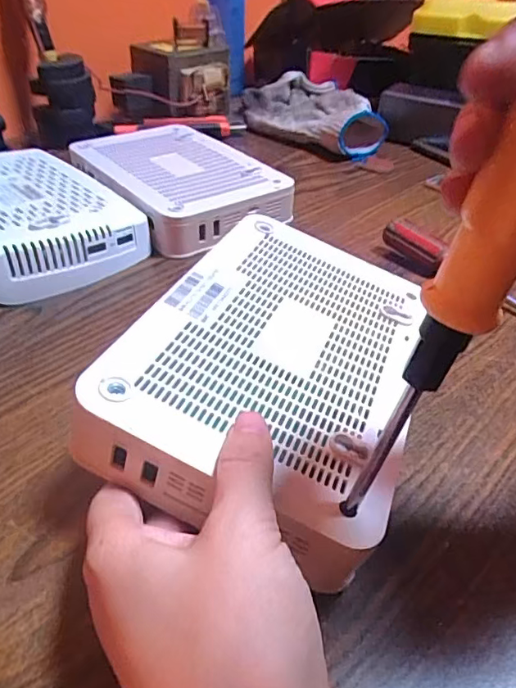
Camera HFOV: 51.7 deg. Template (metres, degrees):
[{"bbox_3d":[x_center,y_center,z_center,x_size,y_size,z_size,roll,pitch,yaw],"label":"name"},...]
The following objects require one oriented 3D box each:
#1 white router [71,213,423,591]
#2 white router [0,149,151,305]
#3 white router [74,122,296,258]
[{"bbox_3d":[0.012,0.007,0.250,0.119,0.032,0.184,26,41,5],"label":"white router"},{"bbox_3d":[-0.173,-0.092,0.387,0.132,0.040,0.167,-28,48,-33],"label":"white router"},{"bbox_3d":[-0.069,-0.139,0.456,0.126,0.037,0.176,-24,46,-31],"label":"white router"}]

